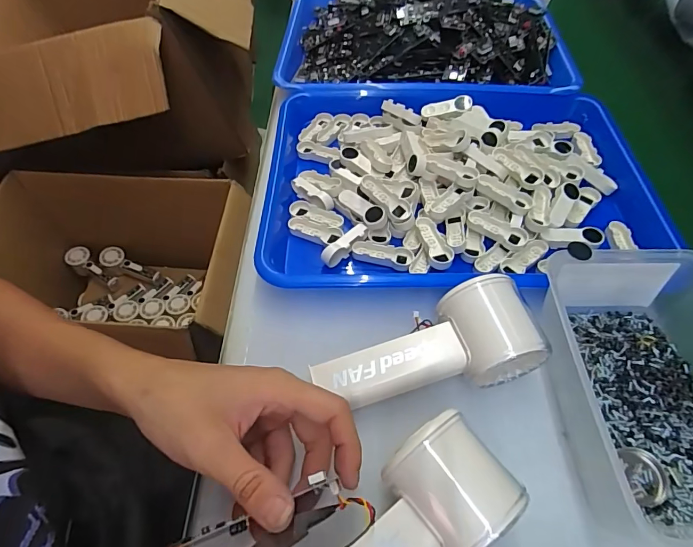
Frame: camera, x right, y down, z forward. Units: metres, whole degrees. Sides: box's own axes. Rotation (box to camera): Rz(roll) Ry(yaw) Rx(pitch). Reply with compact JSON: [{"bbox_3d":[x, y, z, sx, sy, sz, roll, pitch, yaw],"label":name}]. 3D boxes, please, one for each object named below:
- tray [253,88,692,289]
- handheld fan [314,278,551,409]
[{"bbox_3d":[0.102,-0.088,0.381,0.352,0.037,0.249,0,57,0],"label":"tray"},{"bbox_3d":[0.050,0.051,0.272,0.137,0.053,0.053,-13,58,-9],"label":"handheld fan"}]

